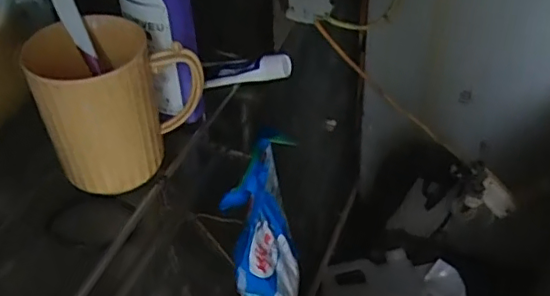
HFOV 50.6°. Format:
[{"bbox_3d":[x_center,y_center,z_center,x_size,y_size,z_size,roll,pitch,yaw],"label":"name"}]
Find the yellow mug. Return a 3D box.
[{"bbox_3d":[-0.121,-0.037,0.438,0.106,0.105,0.079,-36,51,-29],"label":"yellow mug"}]

